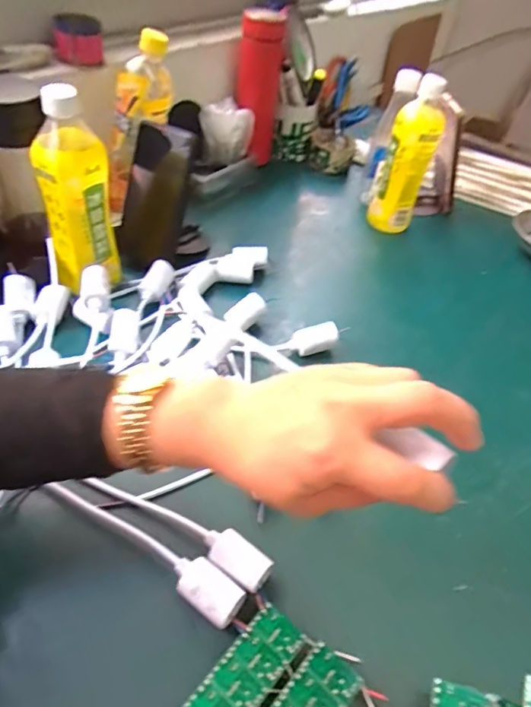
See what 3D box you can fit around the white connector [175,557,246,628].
[{"bbox_3d":[-0.041,0.170,0.345,0.054,0.023,0.030,30,51,21],"label":"white connector"}]

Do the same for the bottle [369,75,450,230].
[{"bbox_3d":[0.200,-0.274,0.683,0.066,0.208,0.069,17,47,9],"label":"bottle"}]

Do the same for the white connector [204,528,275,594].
[{"bbox_3d":[-0.022,0.153,0.359,0.053,0.015,0.027,33,52,23],"label":"white connector"}]

